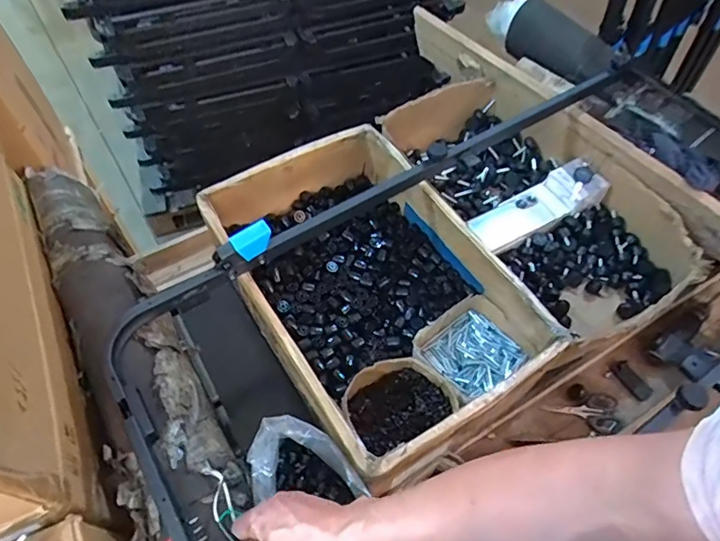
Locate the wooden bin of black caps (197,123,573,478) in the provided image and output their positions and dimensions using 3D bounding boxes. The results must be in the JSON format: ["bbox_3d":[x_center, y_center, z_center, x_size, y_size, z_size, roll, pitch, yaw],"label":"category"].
[{"bbox_3d":[0.001,0.010,0.842,0.343,0.160,0.566,-28,62,-18],"label":"wooden bin of black caps"}]

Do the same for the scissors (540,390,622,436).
[{"bbox_3d":[0.376,0.238,0.872,0.124,0.017,0.070,5,58,2],"label":"scissors"}]

